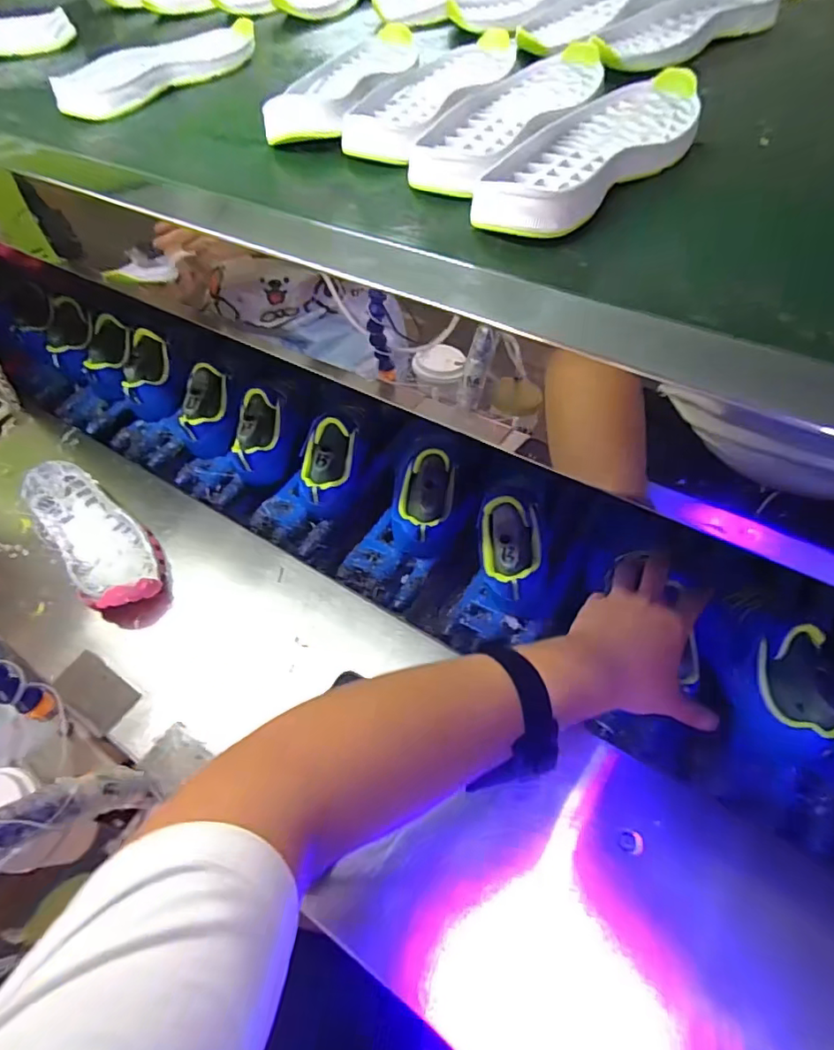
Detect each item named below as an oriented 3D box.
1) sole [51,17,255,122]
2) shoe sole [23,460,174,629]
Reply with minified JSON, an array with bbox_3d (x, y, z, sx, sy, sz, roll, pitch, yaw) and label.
[{"bbox_3d":[-0.249,-0.462,0.552,0.088,0.020,0.226,33,63,24],"label":"sole"},{"bbox_3d":[-0.366,0.011,0.626,0.090,0.040,0.273,-40,62,-21],"label":"shoe sole"}]

